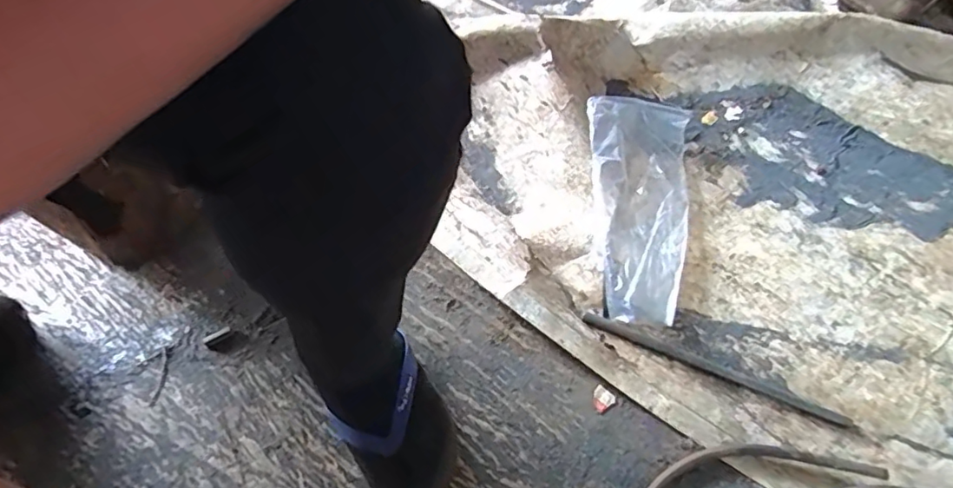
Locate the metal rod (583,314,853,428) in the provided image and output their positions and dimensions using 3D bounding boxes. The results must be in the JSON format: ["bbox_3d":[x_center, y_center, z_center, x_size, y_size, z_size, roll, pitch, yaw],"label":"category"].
[{"bbox_3d":[0.260,0.134,0.619,0.283,0.011,0.013,22,67,9],"label":"metal rod"}]

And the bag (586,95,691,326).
[{"bbox_3d":[0.209,-0.054,0.678,0.130,0.051,0.297,-1,65,-1],"label":"bag"}]

